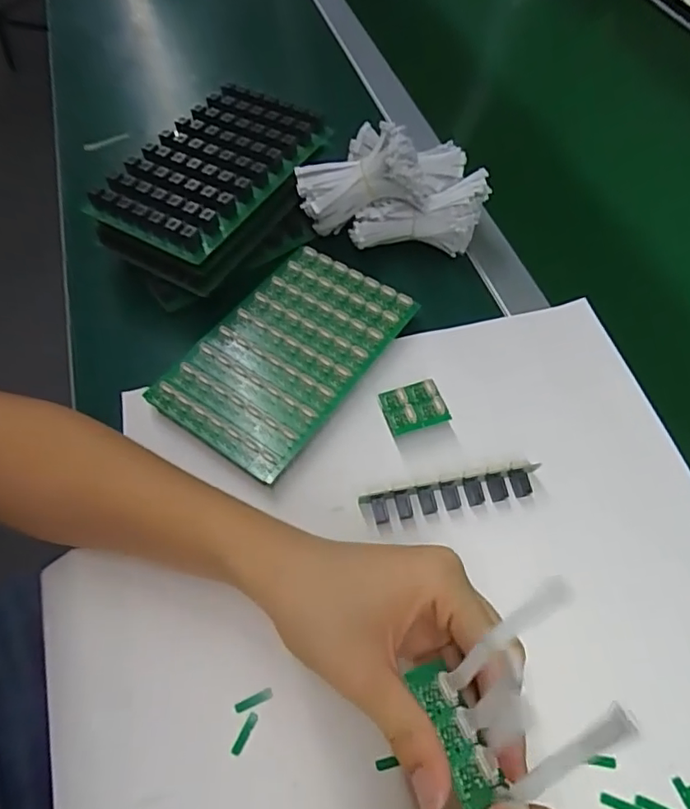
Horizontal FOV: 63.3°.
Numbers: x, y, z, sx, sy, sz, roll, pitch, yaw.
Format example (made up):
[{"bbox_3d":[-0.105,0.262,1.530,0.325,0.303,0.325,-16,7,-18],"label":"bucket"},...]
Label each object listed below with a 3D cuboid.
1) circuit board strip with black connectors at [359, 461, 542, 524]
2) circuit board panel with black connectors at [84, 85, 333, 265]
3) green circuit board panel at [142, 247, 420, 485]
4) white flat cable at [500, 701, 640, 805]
[{"bbox_3d":[0.070,0.059,0.370,0.114,0.019,0.018,-10,59,-6],"label":"circuit board strip with black connectors"},{"bbox_3d":[-0.109,-0.198,0.467,0.110,0.028,0.180,27,63,16],"label":"circuit board panel with black connectors"},{"bbox_3d":[-0.042,-0.038,0.429,0.113,0.017,0.185,32,64,18],"label":"green circuit board panel"},{"bbox_3d":[0.078,0.124,0.195,0.010,0.073,0.006,41,39,22],"label":"white flat cable"}]

